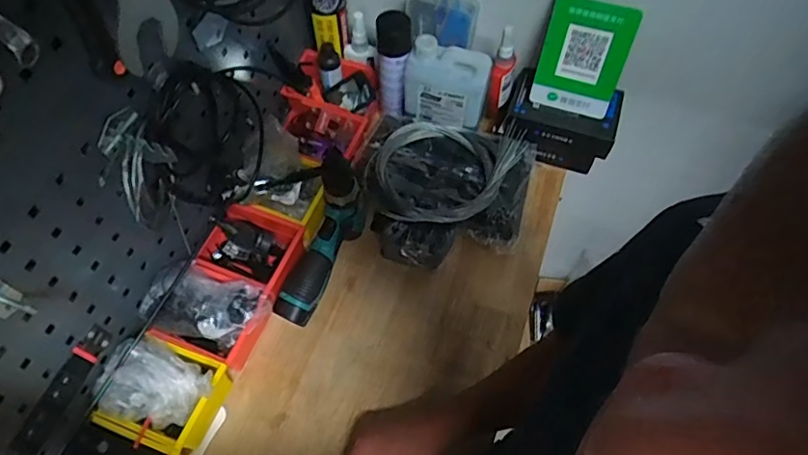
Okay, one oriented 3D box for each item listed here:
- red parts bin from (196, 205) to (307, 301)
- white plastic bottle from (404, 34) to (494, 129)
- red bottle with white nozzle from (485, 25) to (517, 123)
[{"bbox_3d":[-0.215,0.037,0.769,0.145,0.071,0.111,17,62,9],"label":"red parts bin"},{"bbox_3d":[0.062,-0.206,0.806,0.122,0.131,0.052,12,62,6],"label":"white plastic bottle"},{"bbox_3d":[0.147,-0.225,0.817,0.030,0.168,0.026,12,62,6],"label":"red bottle with white nozzle"}]

